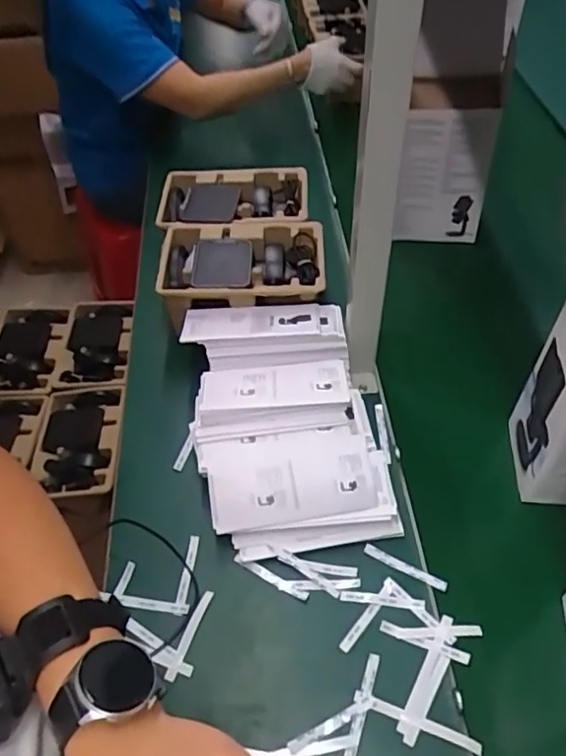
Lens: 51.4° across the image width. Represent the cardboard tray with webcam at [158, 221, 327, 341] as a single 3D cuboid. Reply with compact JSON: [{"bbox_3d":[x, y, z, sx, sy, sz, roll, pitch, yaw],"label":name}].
[{"bbox_3d":[-0.057,-0.155,0.833,0.231,0.050,0.160,-6,54,-4],"label":"cardboard tray with webcam"}]

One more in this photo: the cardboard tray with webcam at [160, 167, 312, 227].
[{"bbox_3d":[-0.077,-0.263,0.923,0.222,0.070,0.147,1,54,1],"label":"cardboard tray with webcam"}]

